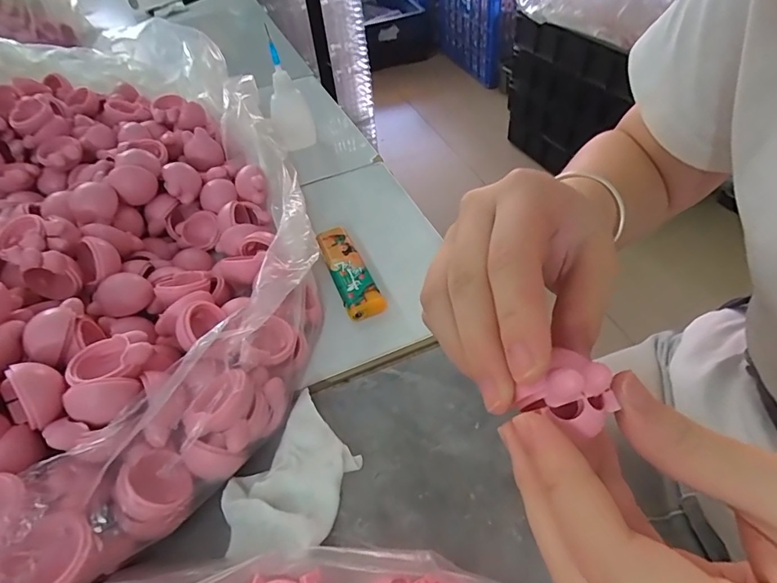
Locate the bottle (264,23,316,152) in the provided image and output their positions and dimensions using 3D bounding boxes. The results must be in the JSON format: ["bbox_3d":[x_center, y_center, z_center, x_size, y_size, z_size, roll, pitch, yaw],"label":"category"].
[{"bbox_3d":[-0.087,-0.166,0.389,0.033,0.090,0.035,-14,46,-6],"label":"bottle"}]

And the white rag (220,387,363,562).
[{"bbox_3d":[-0.043,0.087,0.206,0.048,0.010,0.068,23,54,27],"label":"white rag"}]

